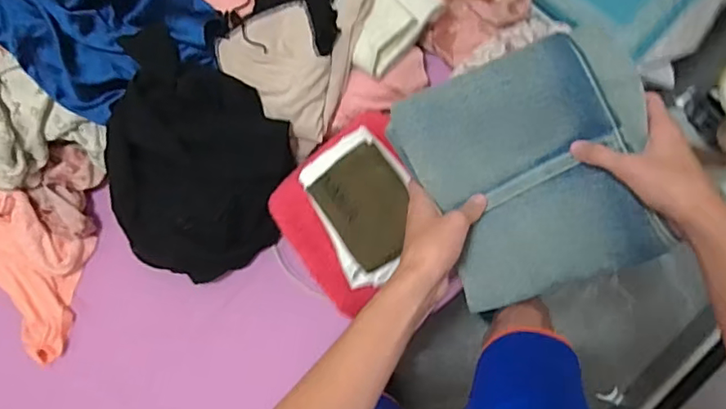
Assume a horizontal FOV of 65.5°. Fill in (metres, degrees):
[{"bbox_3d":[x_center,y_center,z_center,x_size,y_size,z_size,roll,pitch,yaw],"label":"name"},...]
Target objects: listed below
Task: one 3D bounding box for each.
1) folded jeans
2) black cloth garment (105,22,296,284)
[{"bbox_3d":[0.155,-0.030,0.505,0.199,0.041,0.210,-21,87,4],"label":"folded jeans"},{"bbox_3d":[-0.244,-0.051,0.839,0.252,0.035,0.337,12,108,-9],"label":"black cloth garment"}]

